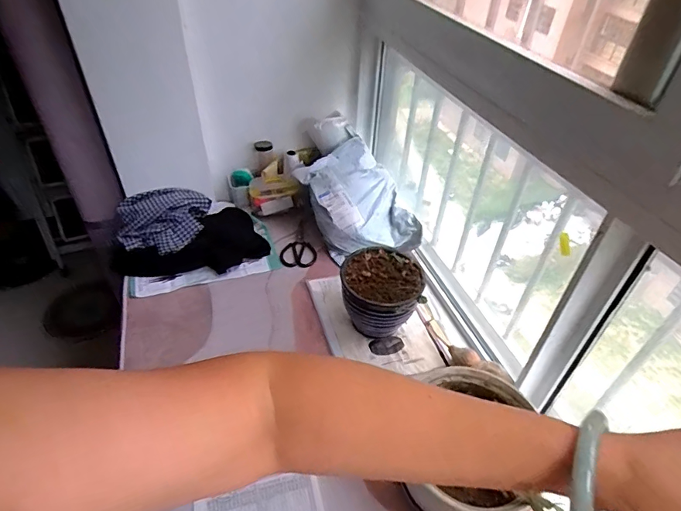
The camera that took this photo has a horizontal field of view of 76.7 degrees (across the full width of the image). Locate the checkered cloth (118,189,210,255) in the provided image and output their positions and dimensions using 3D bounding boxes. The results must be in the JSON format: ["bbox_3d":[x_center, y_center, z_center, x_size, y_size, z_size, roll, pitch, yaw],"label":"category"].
[{"bbox_3d":[-0.502,-0.097,1.180,0.245,0.085,0.197,4,42,2],"label":"checkered cloth"}]

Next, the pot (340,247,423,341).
[{"bbox_3d":[0.088,0.098,0.983,0.170,0.174,0.161,2,42,-1],"label":"pot"}]

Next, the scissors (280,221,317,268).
[{"bbox_3d":[-0.111,-0.028,1.228,0.096,0.017,0.173,5,42,2],"label":"scissors"}]

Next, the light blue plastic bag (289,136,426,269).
[{"bbox_3d":[0.036,-0.143,1.223,0.267,0.176,0.344,-13,45,-17],"label":"light blue plastic bag"}]

